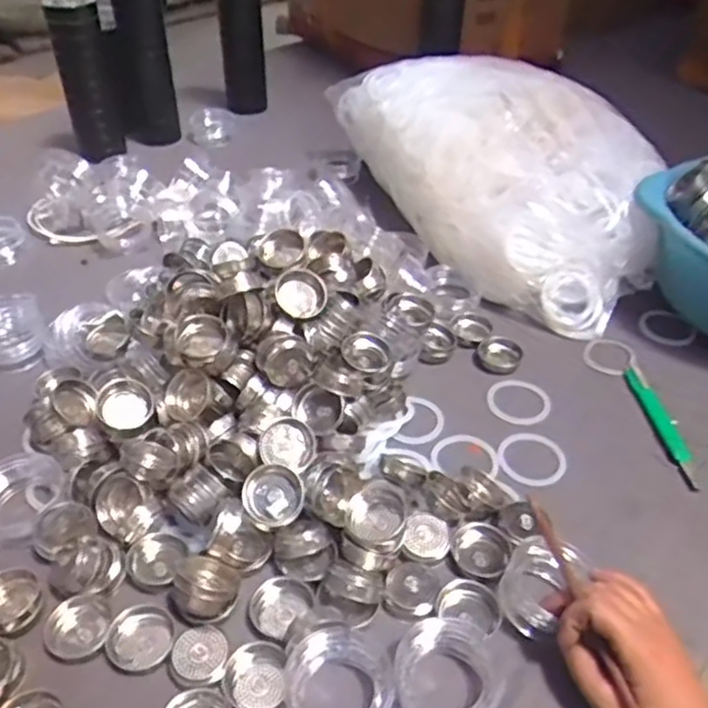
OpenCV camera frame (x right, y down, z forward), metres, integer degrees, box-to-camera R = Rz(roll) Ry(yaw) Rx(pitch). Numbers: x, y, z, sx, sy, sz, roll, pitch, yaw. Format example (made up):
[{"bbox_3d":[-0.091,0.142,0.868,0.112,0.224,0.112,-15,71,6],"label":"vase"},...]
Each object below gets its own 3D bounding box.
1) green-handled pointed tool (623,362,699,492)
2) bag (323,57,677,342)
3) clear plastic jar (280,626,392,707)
[{"bbox_3d":[0.286,0.063,0.641,0.023,0.004,0.149,-3,41,-4],"label":"green-handled pointed tool"},{"bbox_3d":[0.176,-0.240,0.854,0.243,0.154,0.483,-21,45,-22],"label":"bag"},{"bbox_3d":[-0.011,0.212,0.443,0.066,0.024,0.072,0,41,0],"label":"clear plastic jar"}]

